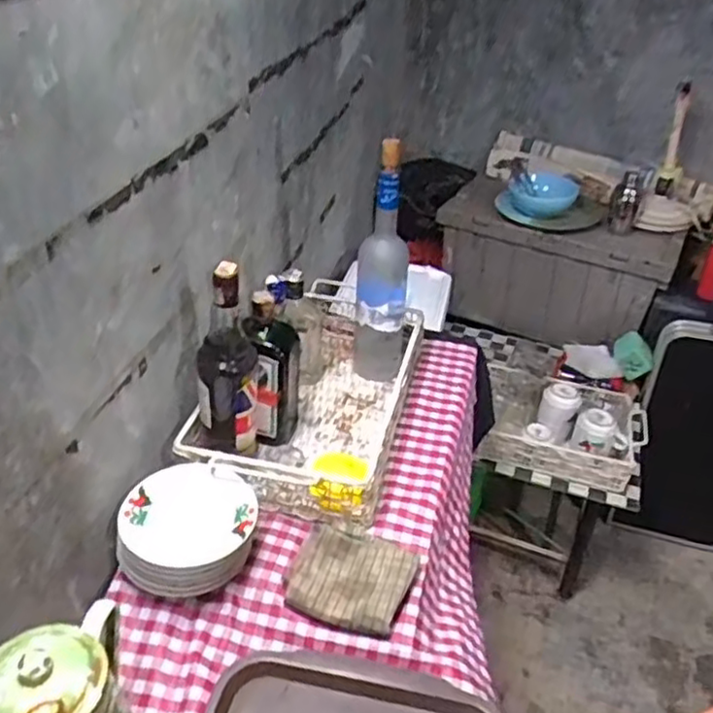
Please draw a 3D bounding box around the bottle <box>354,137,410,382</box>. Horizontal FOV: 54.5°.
[{"bbox_3d":[0.039,-0.118,0.984,0.073,0.379,0.080,3,35,0],"label":"bottle"}]

